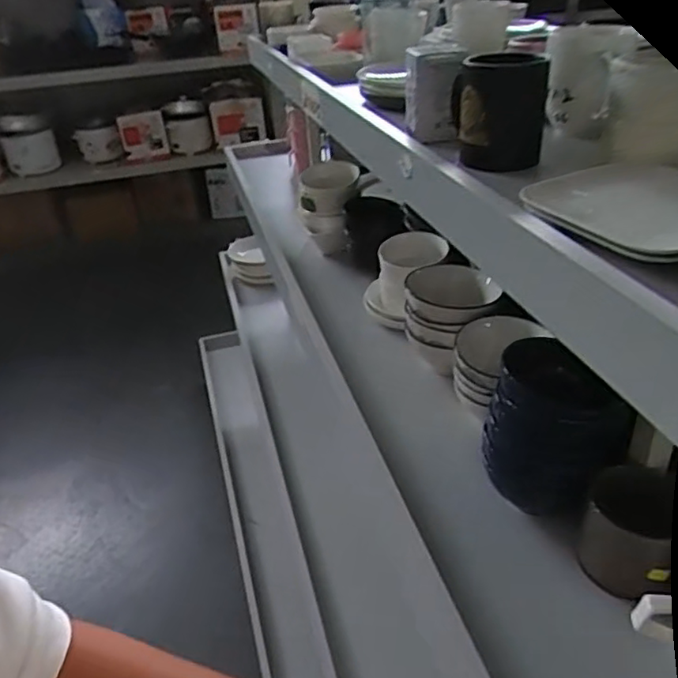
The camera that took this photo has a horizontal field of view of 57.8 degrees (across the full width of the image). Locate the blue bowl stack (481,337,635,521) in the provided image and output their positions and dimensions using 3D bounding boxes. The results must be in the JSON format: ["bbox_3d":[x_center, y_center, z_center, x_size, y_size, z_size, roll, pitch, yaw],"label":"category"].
[{"bbox_3d":[0.199,0.083,0.584,0.118,0.138,0.098,-1,32,5],"label":"blue bowl stack"}]

